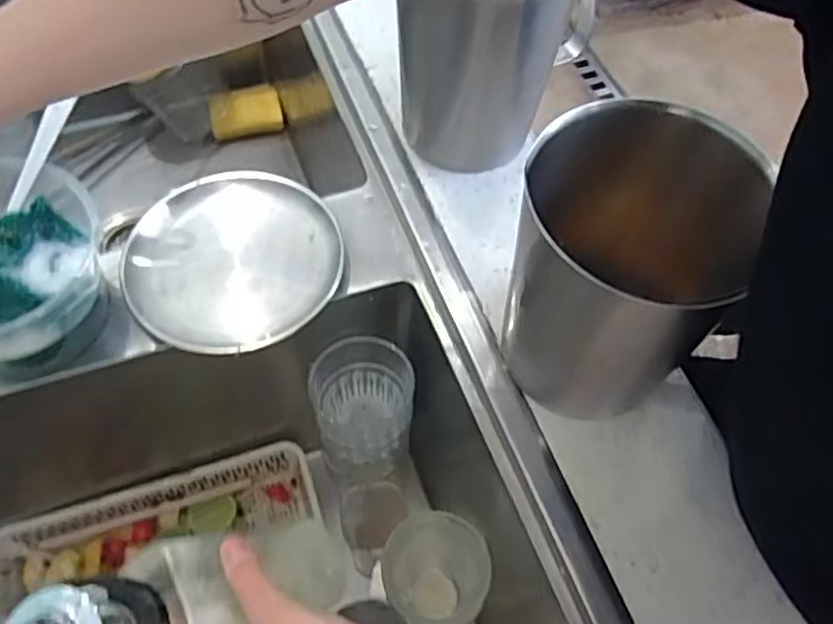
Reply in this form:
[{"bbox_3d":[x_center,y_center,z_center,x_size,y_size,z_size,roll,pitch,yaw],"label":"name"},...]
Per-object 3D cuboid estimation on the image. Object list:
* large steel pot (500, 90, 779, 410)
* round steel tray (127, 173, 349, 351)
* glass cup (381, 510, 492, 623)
[{"bbox_3d":[0.120,-0.026,0.431,0.126,0.193,0.126,1,60,-2],"label":"large steel pot"},{"bbox_3d":[-0.145,-0.048,0.536,0.161,0.026,0.156,2,59,-3],"label":"round steel tray"},{"bbox_3d":[0.016,0.242,0.616,0.079,0.164,0.084,2,59,-3],"label":"glass cup"}]

